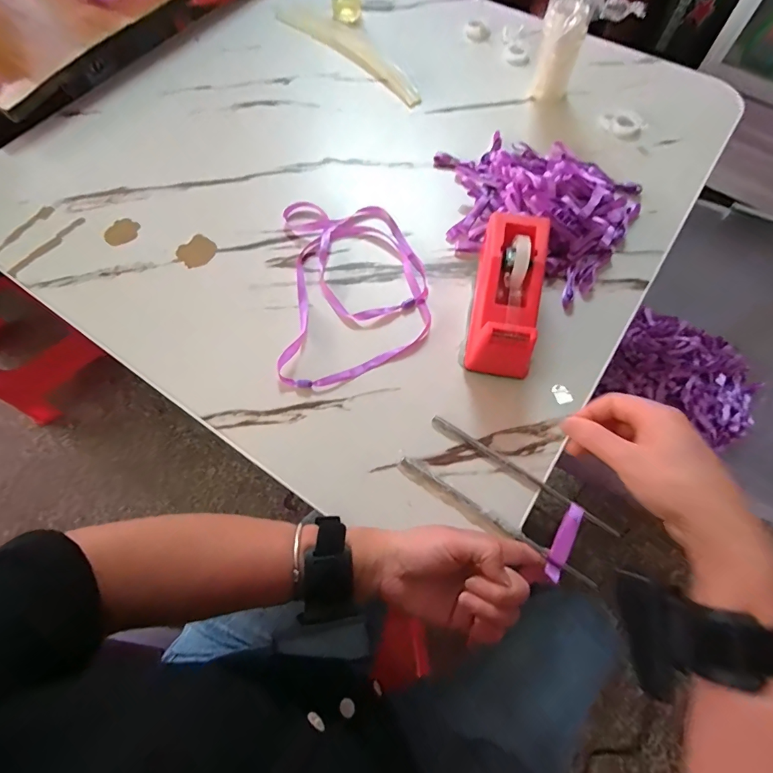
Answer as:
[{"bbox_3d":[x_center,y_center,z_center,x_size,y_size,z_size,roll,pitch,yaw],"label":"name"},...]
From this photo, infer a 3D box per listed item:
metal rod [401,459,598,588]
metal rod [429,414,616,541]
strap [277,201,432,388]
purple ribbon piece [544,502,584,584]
[{"bbox_3d":[0.090,0.113,0.345,0.180,0.006,0.009,32,71,14],"label":"metal rod"},{"bbox_3d":[0.120,0.078,0.365,0.179,0.004,0.012,33,71,14],"label":"metal rod"},{"bbox_3d":[-0.035,-0.114,0.442,0.154,0.017,0.237,-4,67,-1],"label":"strap"},{"bbox_3d":[0.146,0.127,0.335,0.013,0.009,0.063,25,76,11],"label":"purple ribbon piece"}]

